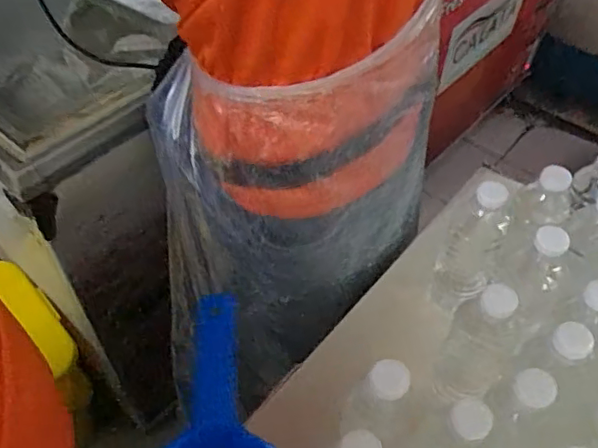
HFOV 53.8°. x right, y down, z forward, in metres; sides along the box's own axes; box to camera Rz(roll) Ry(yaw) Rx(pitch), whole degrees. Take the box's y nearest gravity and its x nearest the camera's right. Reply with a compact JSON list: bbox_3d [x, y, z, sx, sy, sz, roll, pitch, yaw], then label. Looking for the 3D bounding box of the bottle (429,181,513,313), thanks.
[{"bbox_3d":[0.177,0.028,0.608,0.059,0.182,0.062,20,52,15],"label":"bottle"}]

